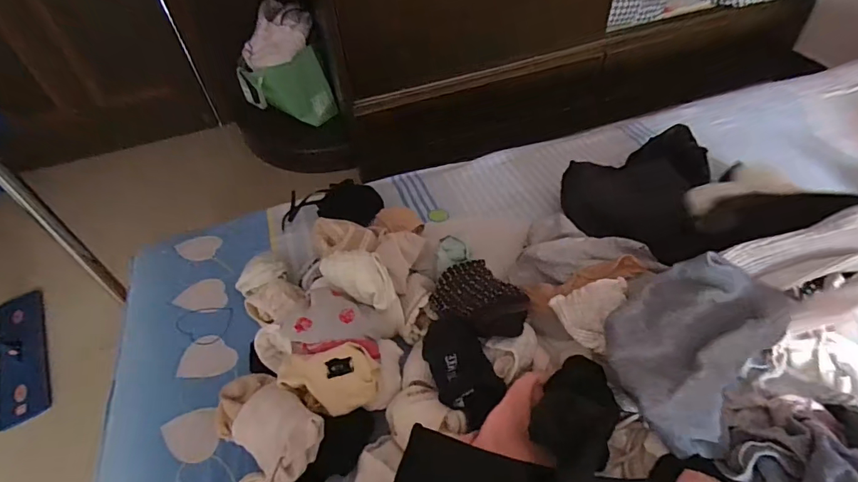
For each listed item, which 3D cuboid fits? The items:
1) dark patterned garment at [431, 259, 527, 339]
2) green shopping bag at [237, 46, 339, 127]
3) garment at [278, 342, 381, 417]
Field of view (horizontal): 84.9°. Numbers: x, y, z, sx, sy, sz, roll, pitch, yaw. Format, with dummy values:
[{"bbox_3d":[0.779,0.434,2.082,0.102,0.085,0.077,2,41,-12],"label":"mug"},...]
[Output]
[{"bbox_3d":[0.055,0.068,0.515,0.104,0.059,0.069,12,48,18],"label":"dark patterned garment"},{"bbox_3d":[-0.471,-0.498,1.569,0.278,0.214,0.131,-19,51,-11],"label":"green shopping bag"},{"bbox_3d":[-0.096,0.138,0.451,0.094,0.046,0.058,-9,50,-3],"label":"garment"}]

